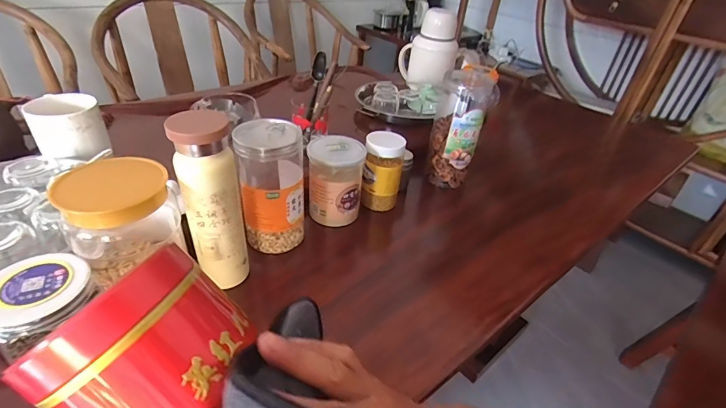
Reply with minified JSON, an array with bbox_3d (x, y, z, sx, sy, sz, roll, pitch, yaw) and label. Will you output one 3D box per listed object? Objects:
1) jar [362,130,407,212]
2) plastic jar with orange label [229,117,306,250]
[{"bbox_3d":[0.032,-0.050,0.607,0.056,0.122,0.050,13,36,10],"label":"jar"},{"bbox_3d":[-0.118,-0.022,0.499,0.079,0.163,0.074,4,35,-3],"label":"plastic jar with orange label"}]

